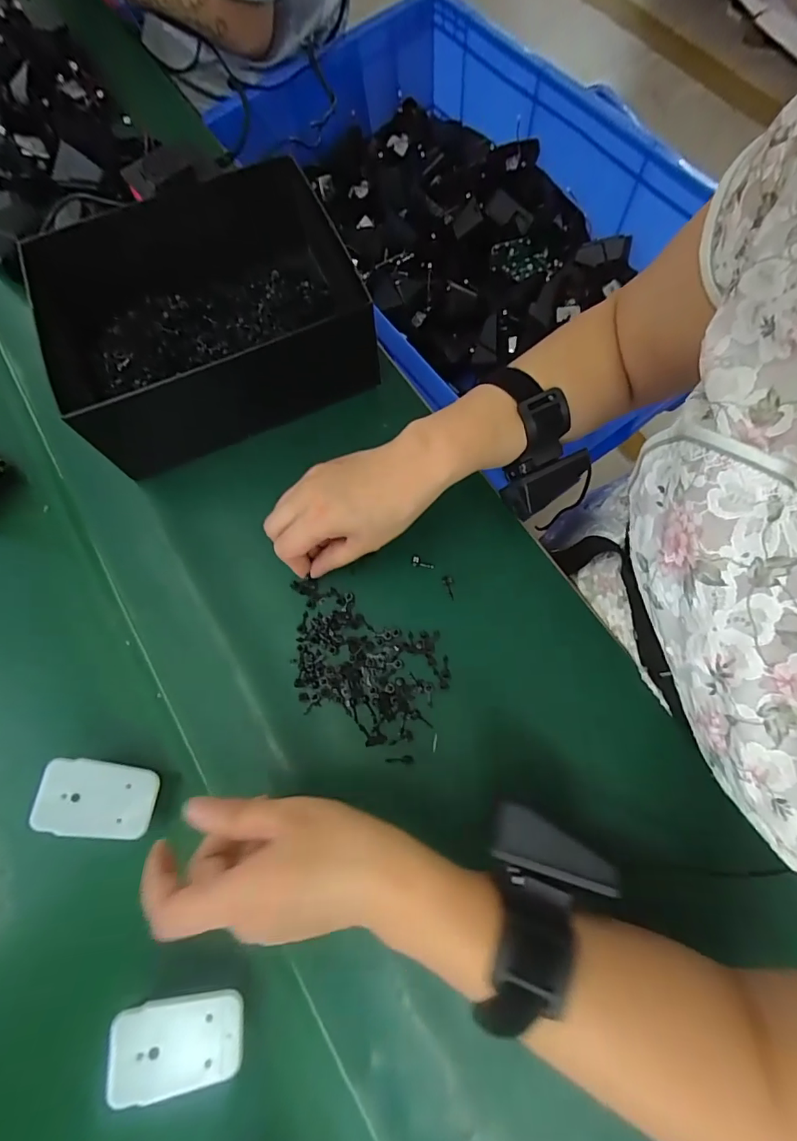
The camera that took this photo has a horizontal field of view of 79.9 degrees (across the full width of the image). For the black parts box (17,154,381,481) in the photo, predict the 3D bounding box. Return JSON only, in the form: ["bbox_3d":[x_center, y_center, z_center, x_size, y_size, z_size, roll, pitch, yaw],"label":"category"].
[{"bbox_3d":[-0.158,-0.222,0.414,0.250,0.088,0.196,-24,72,-5],"label":"black parts box"}]

